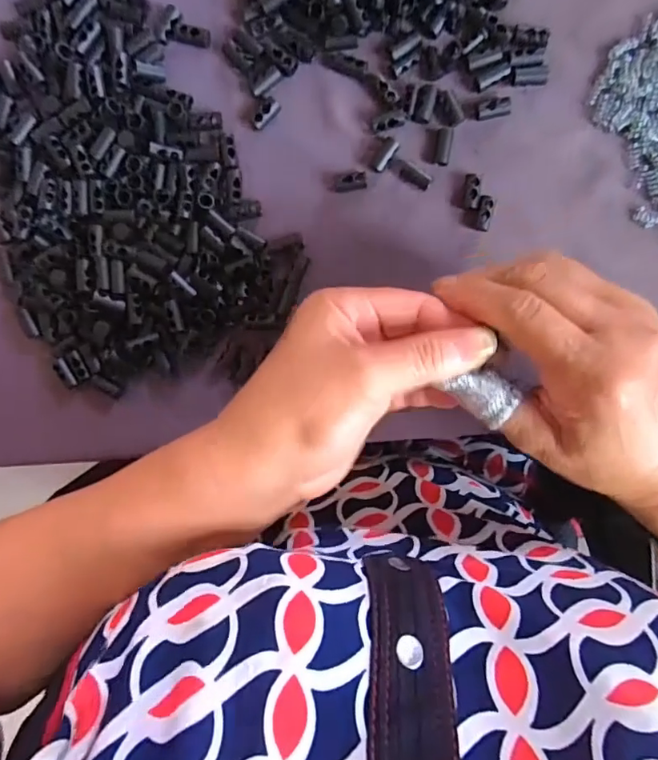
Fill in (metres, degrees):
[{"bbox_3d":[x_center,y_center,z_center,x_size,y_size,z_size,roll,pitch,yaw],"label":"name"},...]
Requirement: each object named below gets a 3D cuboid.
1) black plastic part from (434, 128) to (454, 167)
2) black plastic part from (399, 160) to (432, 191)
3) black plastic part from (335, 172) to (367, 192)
[{"bbox_3d":[0.063,-0.129,0.281,0.009,0.004,0.020,8,98,2],"label":"black plastic part"},{"bbox_3d":[0.048,-0.114,0.285,0.019,0.005,0.008,30,98,-1],"label":"black plastic part"},{"bbox_3d":[0.012,-0.111,0.286,0.018,0.008,0.009,-5,97,4],"label":"black plastic part"}]

